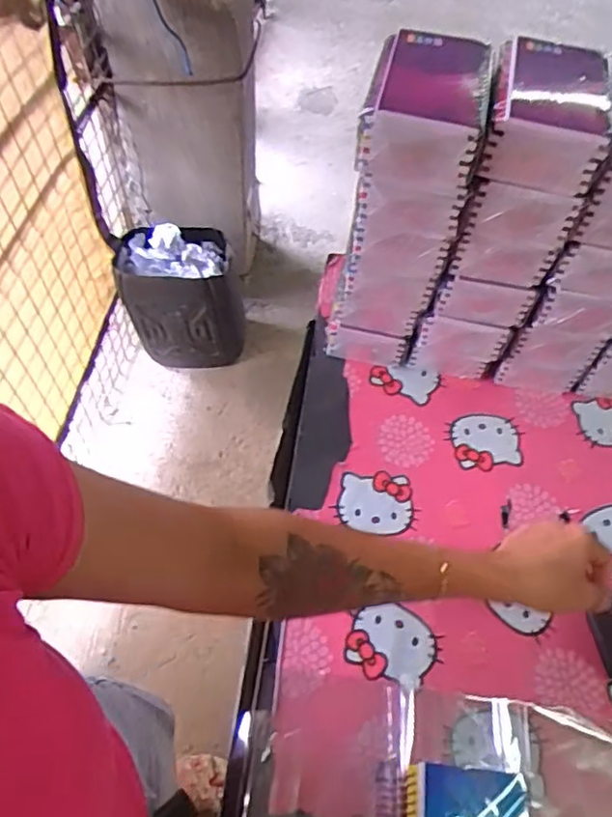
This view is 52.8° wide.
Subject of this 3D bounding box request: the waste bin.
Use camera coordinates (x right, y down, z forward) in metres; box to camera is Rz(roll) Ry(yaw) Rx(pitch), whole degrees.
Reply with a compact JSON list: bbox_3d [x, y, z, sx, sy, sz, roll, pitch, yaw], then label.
[{"bbox_3d":[-0.330,-0.281,1.700,0.318,0.372,0.213,1,57,-3],"label":"waste bin"}]

